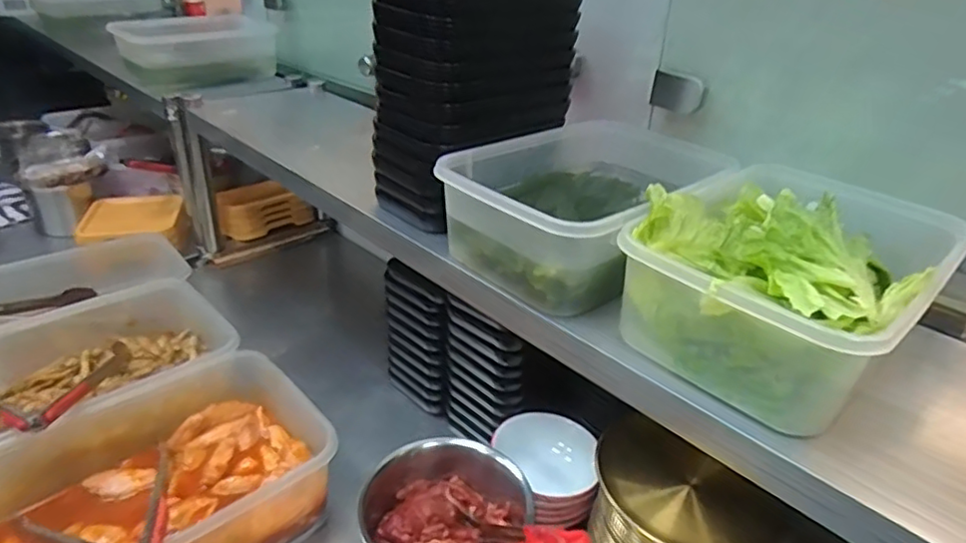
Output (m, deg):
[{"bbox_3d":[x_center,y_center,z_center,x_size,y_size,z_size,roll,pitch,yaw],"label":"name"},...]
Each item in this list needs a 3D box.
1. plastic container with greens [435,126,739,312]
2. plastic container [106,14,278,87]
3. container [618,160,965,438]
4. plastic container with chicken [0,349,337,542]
[{"bbox_3d":[0.131,-0.079,0.699,0.212,0.105,0.328,29,38,36],"label":"plastic container with greens"},{"bbox_3d":[-0.592,-0.464,1.277,0.289,0.119,0.126,-14,35,-28],"label":"plastic container"},{"bbox_3d":[0.271,0.006,0.557,0.285,0.110,0.216,-24,40,-39],"label":"container"},{"bbox_3d":[-0.357,0.249,0.679,0.277,0.117,0.352,28,38,35],"label":"plastic container with chicken"}]

